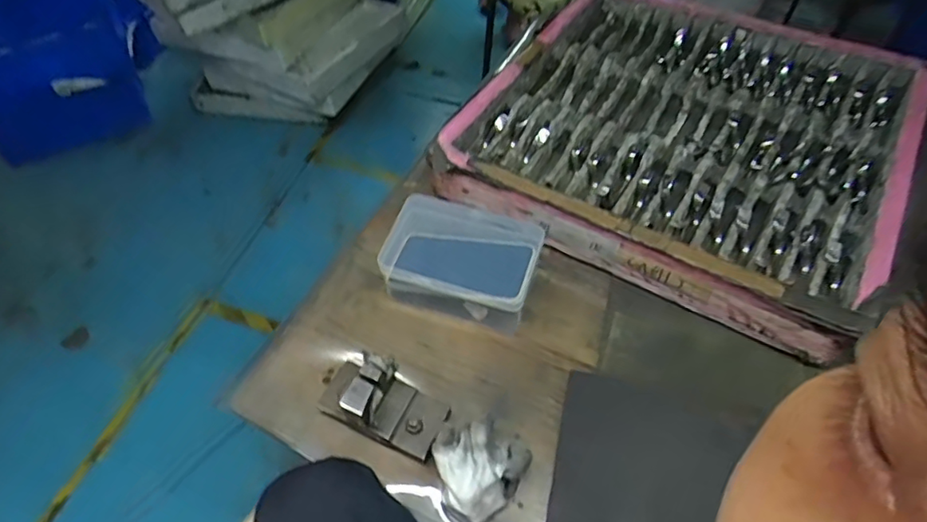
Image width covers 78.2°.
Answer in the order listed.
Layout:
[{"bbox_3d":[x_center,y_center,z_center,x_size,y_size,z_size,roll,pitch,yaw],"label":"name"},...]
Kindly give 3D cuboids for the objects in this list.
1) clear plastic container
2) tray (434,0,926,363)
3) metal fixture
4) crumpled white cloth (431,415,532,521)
[{"bbox_3d":[0.000,0.003,0.695,0.182,0.077,0.119,13,54,13],"label":"clear plastic container"},{"bbox_3d":[0.326,-0.201,0.834,0.547,0.087,0.568,25,58,21],"label":"tray"},{"bbox_3d":[-0.086,0.145,0.590,0.130,0.075,0.064,19,56,17],"label":"metal fixture"},{"bbox_3d":[0.012,0.200,0.548,0.095,0.068,0.076,-36,59,-23],"label":"crumpled white cloth"}]

